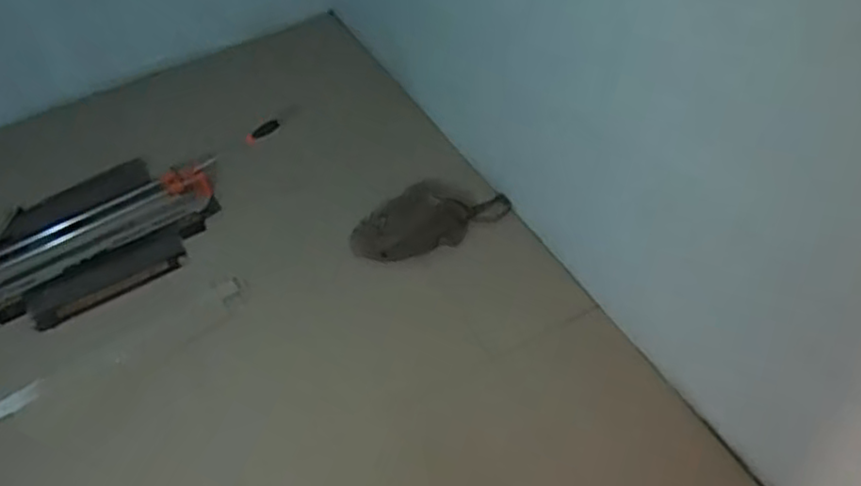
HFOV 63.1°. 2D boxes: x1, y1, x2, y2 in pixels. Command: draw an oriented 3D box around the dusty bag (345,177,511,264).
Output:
[{"bbox_3d":[-0.004,-0.077,1.822,0.415,0.065,0.173,-19,50,-10],"label":"dusty bag"}]

